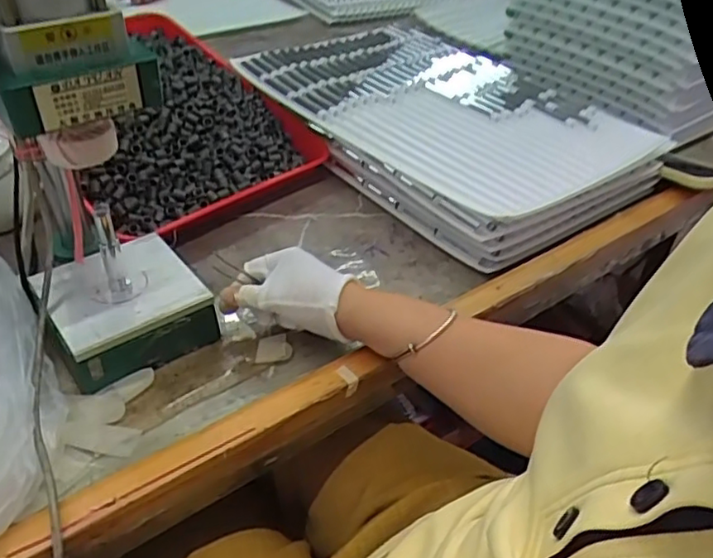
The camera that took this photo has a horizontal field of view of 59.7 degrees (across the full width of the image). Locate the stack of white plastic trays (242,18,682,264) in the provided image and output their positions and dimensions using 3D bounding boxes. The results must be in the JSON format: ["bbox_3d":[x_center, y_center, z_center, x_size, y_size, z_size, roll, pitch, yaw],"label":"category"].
[{"bbox_3d":[0.103,-0.207,0.837,0.306,0.082,0.490,-28,49,-32],"label":"stack of white plastic trays"}]

